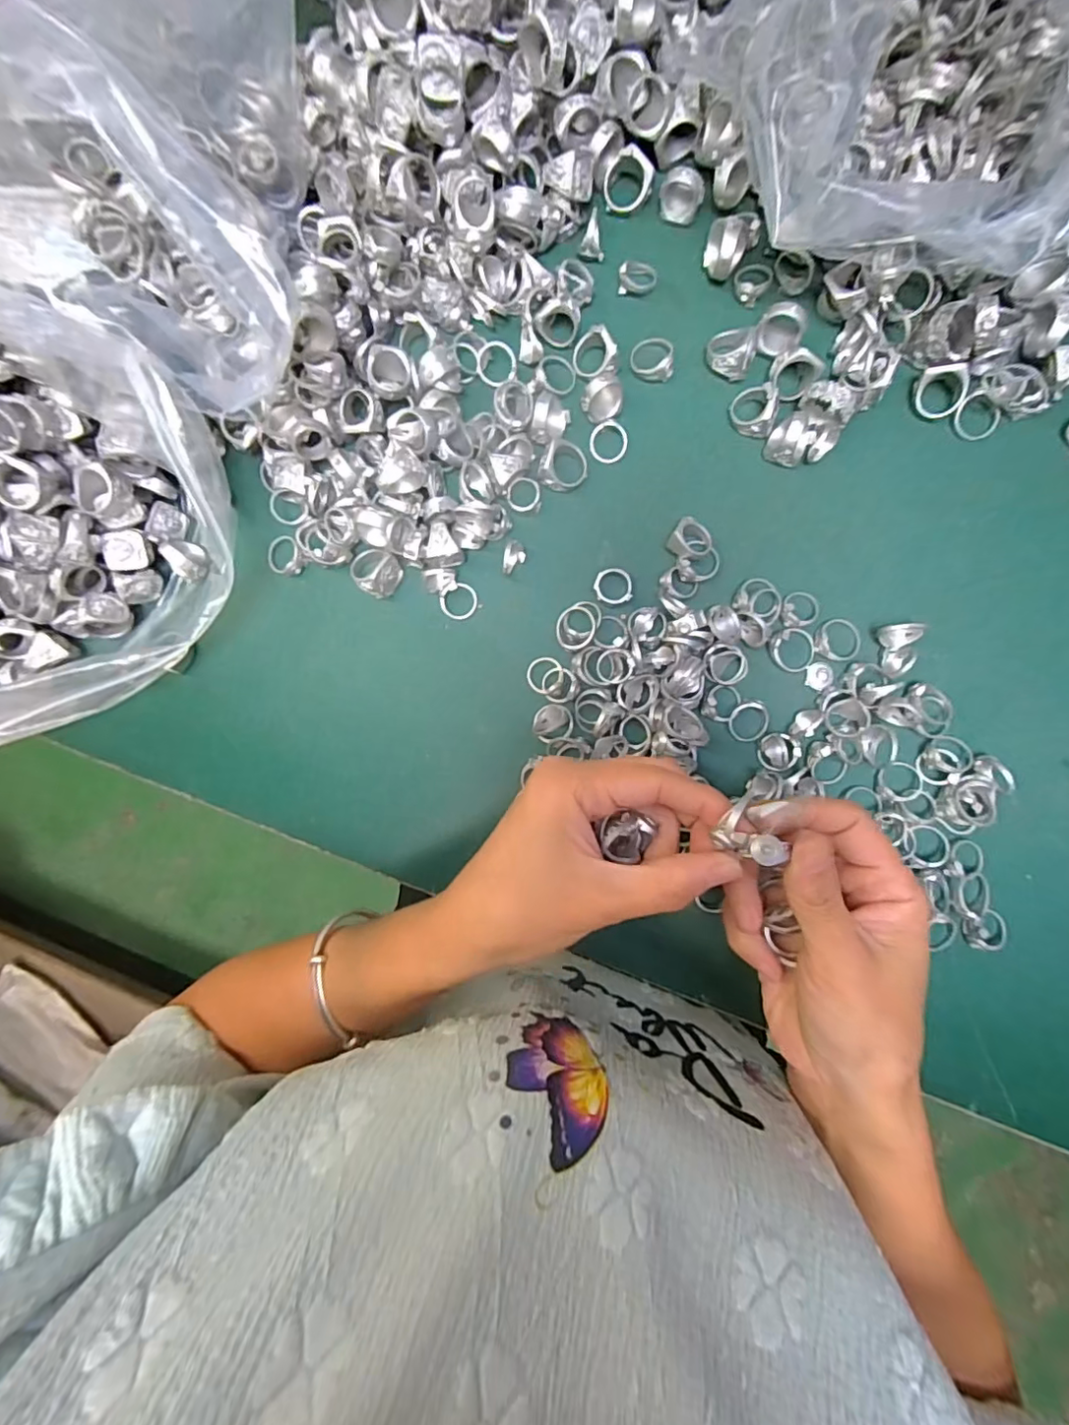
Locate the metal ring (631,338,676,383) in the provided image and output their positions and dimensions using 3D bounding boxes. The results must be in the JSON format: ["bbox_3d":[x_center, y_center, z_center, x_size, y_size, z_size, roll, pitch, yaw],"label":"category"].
[{"bbox_3d":[0.070,-0.209,0.331,0.025,0.014,0.028,-1,90,4],"label":"metal ring"}]

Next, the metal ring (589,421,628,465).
[{"bbox_3d":[0.044,-0.158,0.333,0.022,0.005,0.022,0,90,4],"label":"metal ring"}]

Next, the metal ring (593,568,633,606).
[{"bbox_3d":[0.046,-0.074,0.333,0.022,0.008,0.020,0,90,4],"label":"metal ring"}]

